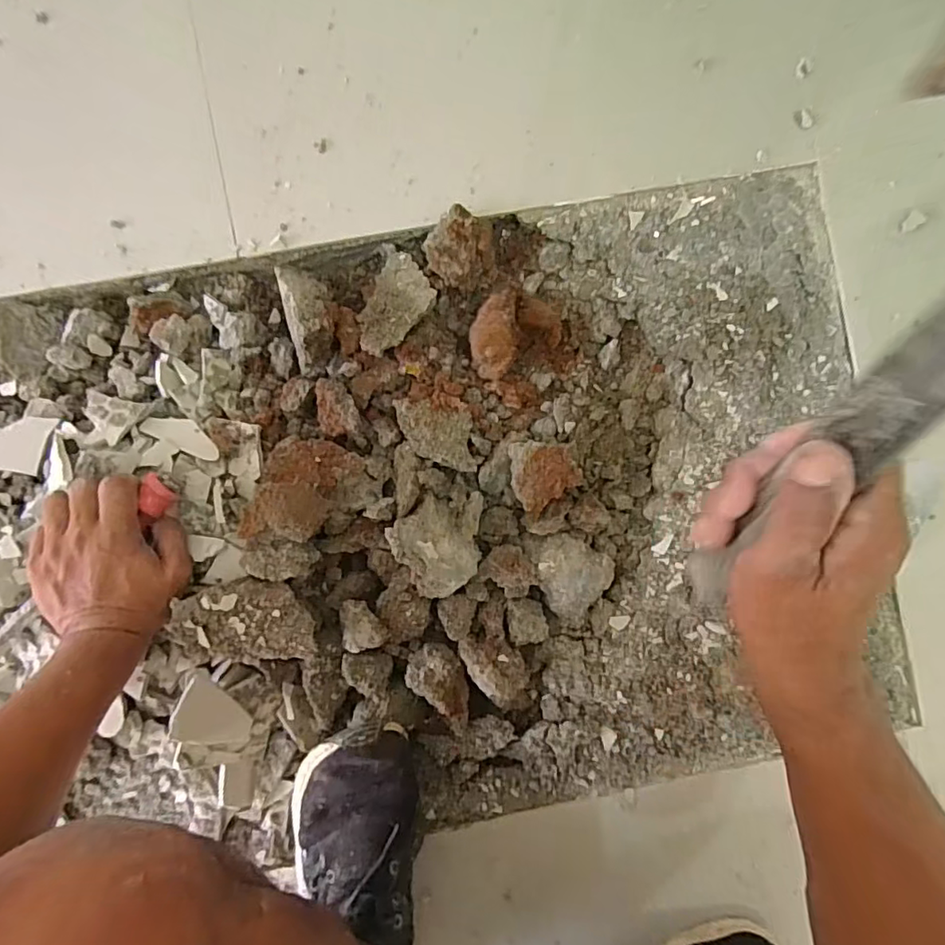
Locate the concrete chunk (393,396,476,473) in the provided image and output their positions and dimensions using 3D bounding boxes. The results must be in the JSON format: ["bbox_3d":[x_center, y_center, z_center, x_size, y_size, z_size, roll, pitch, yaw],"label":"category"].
[{"bbox_3d":[-0.035,-0.038,0.537,0.079,0.014,0.064,6,79,-14],"label":"concrete chunk"}]

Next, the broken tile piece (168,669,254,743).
[{"bbox_3d":[-0.232,0.219,0.502,0.072,0.009,0.058,29,77,-40],"label":"broken tile piece"}]

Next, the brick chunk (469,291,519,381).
[{"bbox_3d":[0.024,-0.138,0.546,0.049,0.032,0.083,18,89,-3],"label":"brick chunk"}]

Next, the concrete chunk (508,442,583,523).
[{"bbox_3d":[0.071,0.008,0.541,0.063,0.042,0.074,-3,91,-3],"label":"concrete chunk"}]

